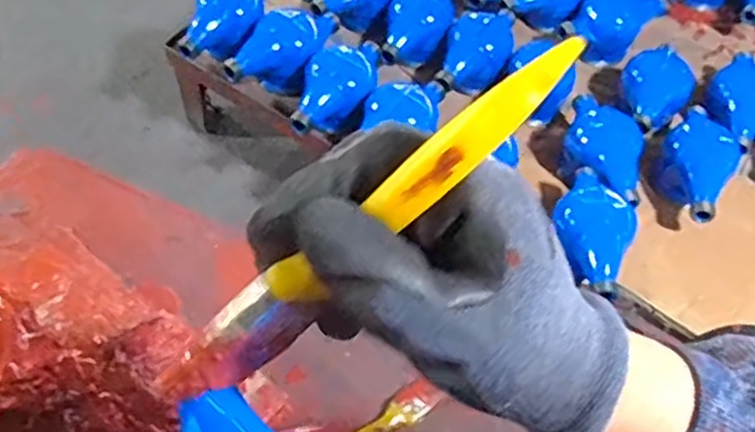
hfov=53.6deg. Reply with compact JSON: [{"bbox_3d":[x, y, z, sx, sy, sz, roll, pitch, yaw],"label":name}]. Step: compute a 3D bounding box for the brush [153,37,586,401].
[{"bbox_3d":[-0.009,0.009,0.230,0.174,0.016,0.015,-41,56,18],"label":"brush"}]

